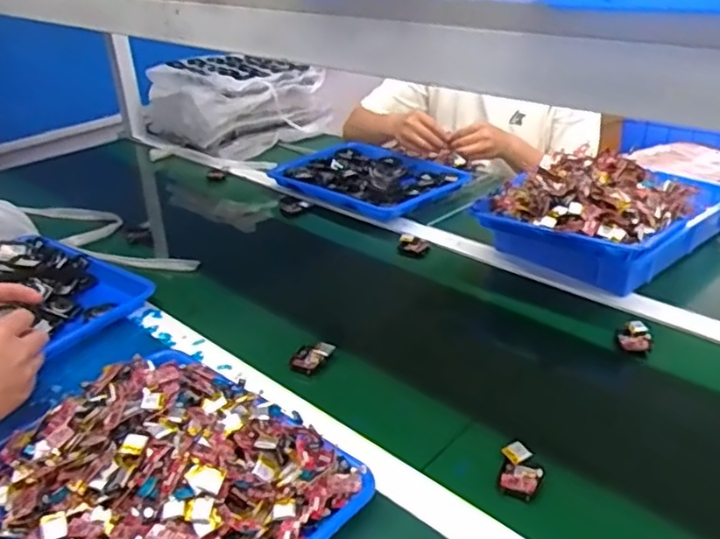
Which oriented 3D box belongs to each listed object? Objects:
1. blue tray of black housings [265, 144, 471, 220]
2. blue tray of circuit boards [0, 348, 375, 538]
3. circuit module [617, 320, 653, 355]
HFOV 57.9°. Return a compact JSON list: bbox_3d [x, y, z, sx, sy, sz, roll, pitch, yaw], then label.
[{"bbox_3d":[0.017,-0.171,1.198,0.318,0.040,0.245,21,37,37],"label":"blue tray of black housings"},{"bbox_3d":[-0.180,0.177,0.580,0.315,0.063,0.249,20,36,36],"label":"blue tray of circuit boards"},{"bbox_3d":[0.332,0.082,0.786,0.038,0.021,0.046,9,31,22],"label":"circuit module"}]

